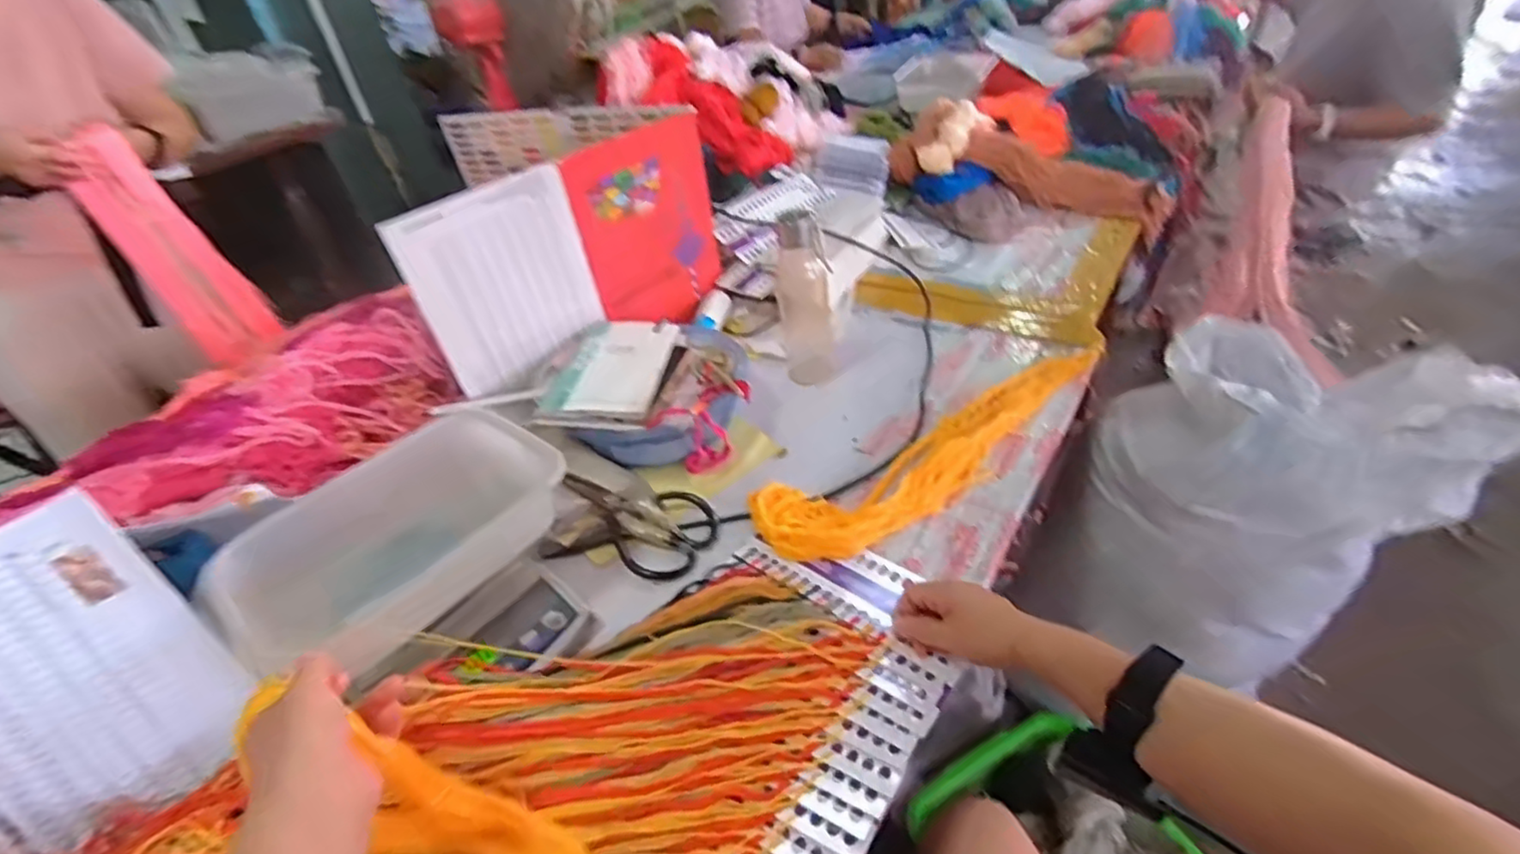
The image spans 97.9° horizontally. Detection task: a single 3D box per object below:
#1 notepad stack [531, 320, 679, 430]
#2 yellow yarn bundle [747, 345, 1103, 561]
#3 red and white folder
[{"bbox_3d":[-0.200,-0.074,0.857,0.164,0.030,0.214,-1,40,8],"label":"notepad stack"},{"bbox_3d":[0.238,0.016,0.780,0.531,0.040,0.131,-22,42,-17],"label":"yellow yarn bundle"},{"bbox_3d":[-0.235,-0.231,0.899,0.450,0.255,0.045,-33,46,-28],"label":"red and white folder"}]

